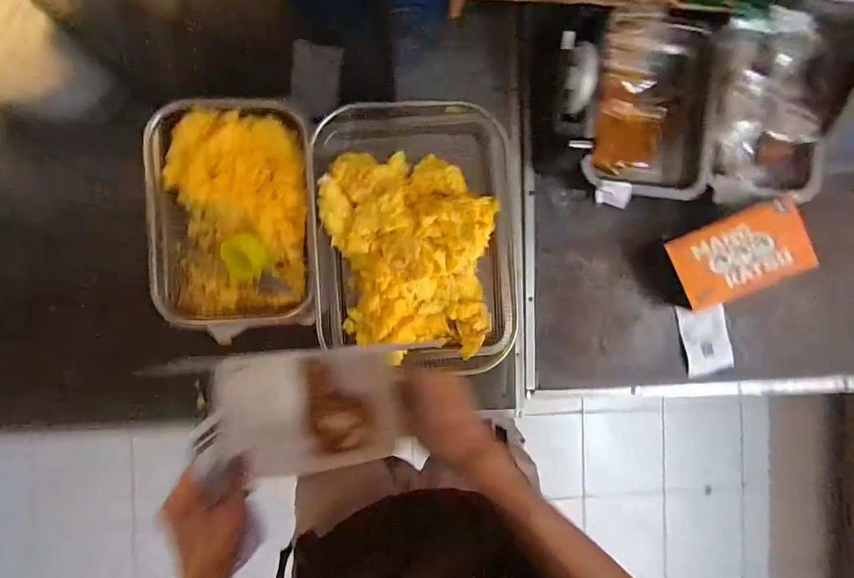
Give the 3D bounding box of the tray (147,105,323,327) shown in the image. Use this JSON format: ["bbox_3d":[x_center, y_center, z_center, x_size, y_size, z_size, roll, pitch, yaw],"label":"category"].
[{"bbox_3d":[-0.270,-0.101,0.598,0.219,0.063,0.304,-3,91,-5],"label":"tray"}]

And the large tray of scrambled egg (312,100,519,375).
[{"bbox_3d":[-0.015,-0.073,0.614,0.282,0.070,0.386,-3,91,-5],"label":"large tray of scrambled egg"}]

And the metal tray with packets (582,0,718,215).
[{"bbox_3d":[0.337,-0.264,0.647,0.203,0.056,0.274,2,91,-5],"label":"metal tray with packets"}]

